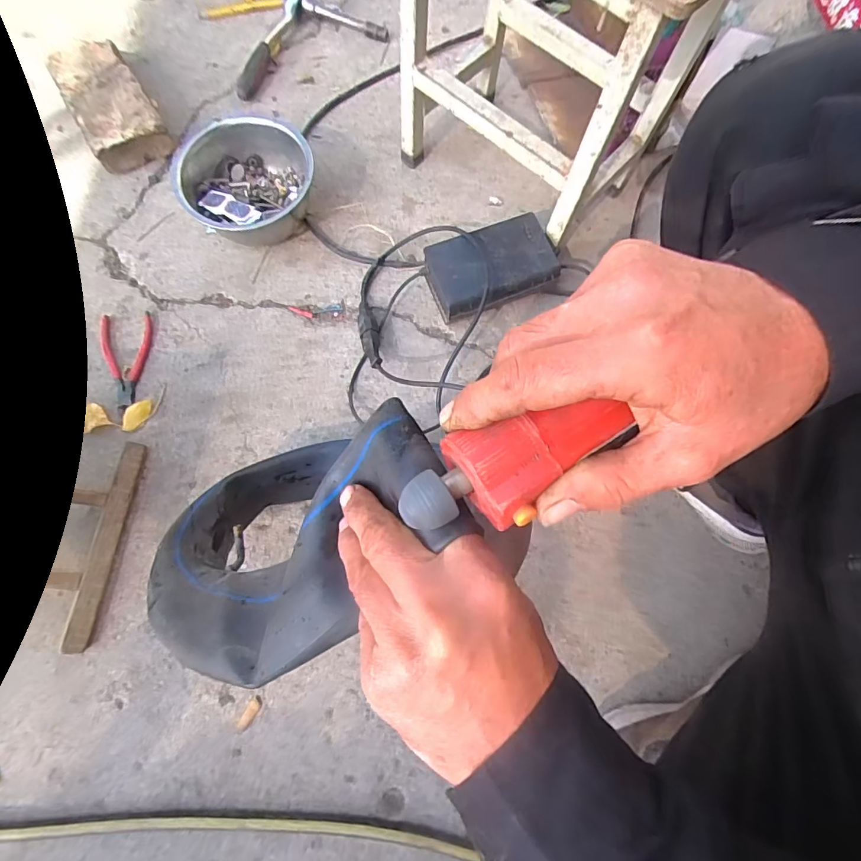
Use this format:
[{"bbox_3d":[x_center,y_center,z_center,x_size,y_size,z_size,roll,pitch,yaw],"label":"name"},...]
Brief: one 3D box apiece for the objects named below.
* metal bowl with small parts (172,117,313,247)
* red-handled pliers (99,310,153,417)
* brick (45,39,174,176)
[{"bbox_3d":[-0.244,-0.336,0.631,0.169,0.102,0.151,-16,75,-10],"label":"metal bowl with small parts"},{"bbox_3d":[-0.395,-0.090,0.607,0.065,0.008,0.136,-10,74,-4],"label":"red-handled pliers"},{"bbox_3d":[-0.473,-0.484,0.689,0.107,0.052,0.205,-29,77,-10],"label":"brick"}]

